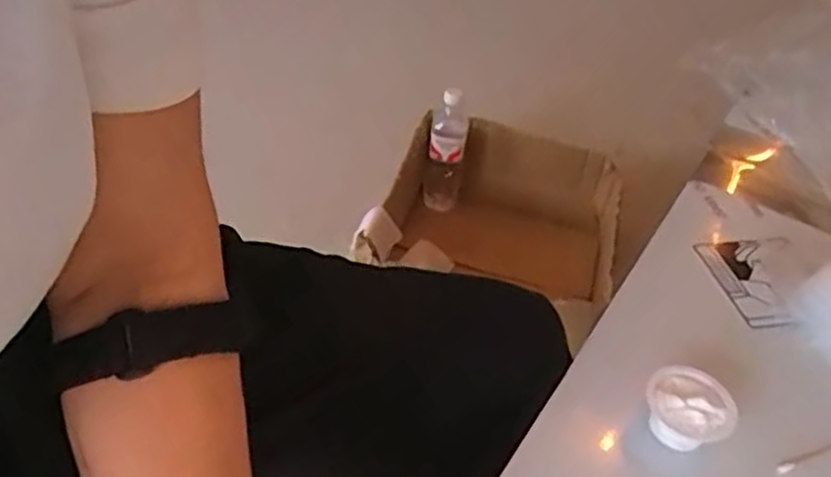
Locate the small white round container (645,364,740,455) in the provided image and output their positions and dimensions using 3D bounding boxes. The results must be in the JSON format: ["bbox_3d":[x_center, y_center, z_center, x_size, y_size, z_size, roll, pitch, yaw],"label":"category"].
[{"bbox_3d":[0.171,0.107,0.457,0.045,0.026,0.054,-31,53,-33],"label":"small white round container"}]

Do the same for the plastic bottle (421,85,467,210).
[{"bbox_3d":[0.051,-0.145,1.282,0.069,0.231,0.068,5,42,-3],"label":"plastic bottle"}]

